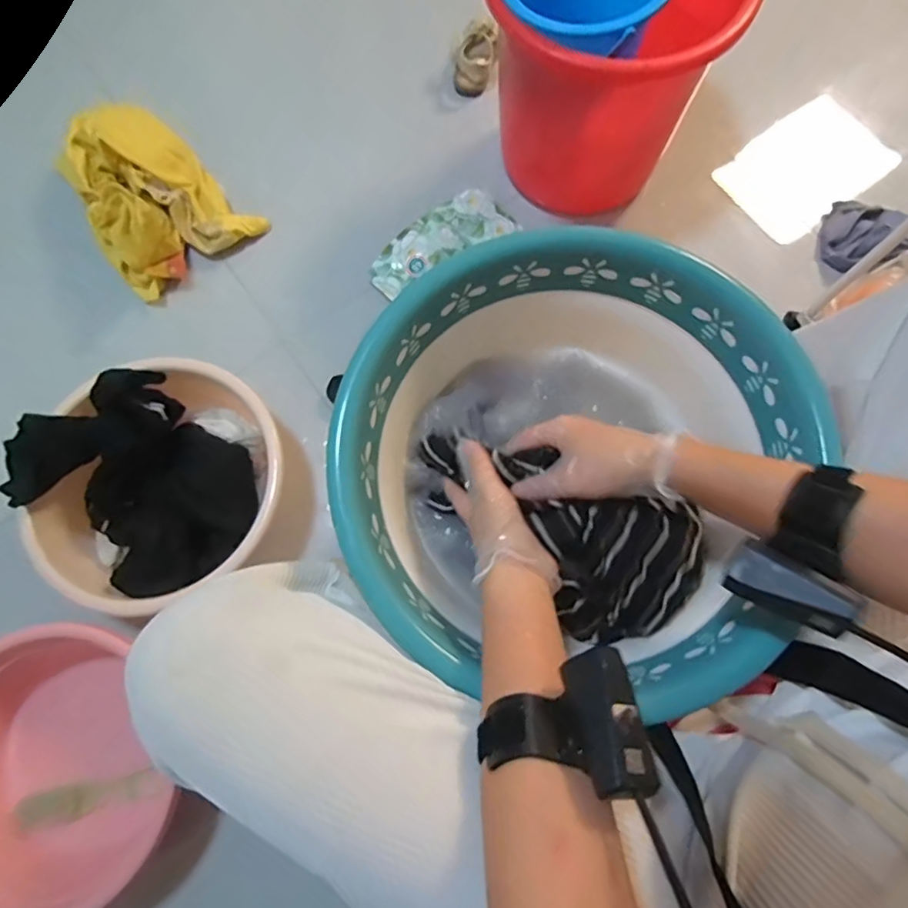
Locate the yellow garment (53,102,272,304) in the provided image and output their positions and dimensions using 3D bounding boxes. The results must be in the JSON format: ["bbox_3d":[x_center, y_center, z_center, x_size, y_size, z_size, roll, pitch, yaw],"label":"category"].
[{"bbox_3d":[-0.484,-0.421,0.874,0.216,0.105,0.279,-36,77,-8],"label":"yellow garment"}]

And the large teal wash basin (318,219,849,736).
[{"bbox_3d":[0.089,0.011,0.473,0.340,0.139,0.358,24,77,8],"label":"large teal wash basin"}]

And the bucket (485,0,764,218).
[{"bbox_3d":[0.211,-0.553,0.771,0.292,0.296,0.325,29,78,9],"label":"bucket"}]

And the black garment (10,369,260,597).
[{"bbox_3d":[-0.394,0.032,0.710,0.269,0.128,0.206,41,80,11],"label":"black garment"}]

